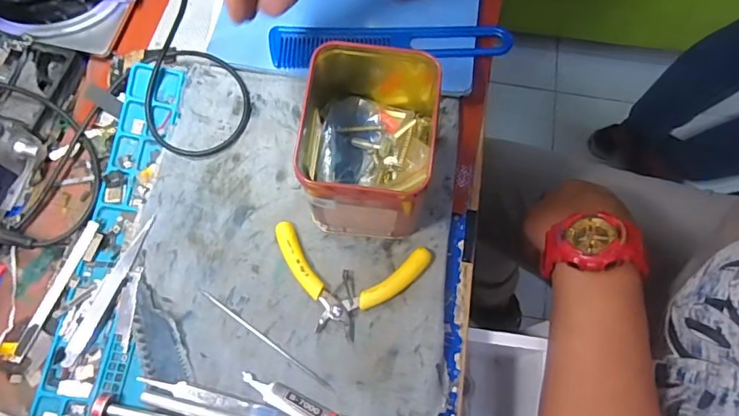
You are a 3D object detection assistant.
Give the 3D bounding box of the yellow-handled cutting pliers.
[{"bbox_3d":[-0.017,0.051,0.333,0.105,0.011,0.065,11,72,2],"label":"yellow-handled cutting pliers"}]

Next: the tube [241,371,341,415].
[{"bbox_3d":[-0.045,0.122,0.306,0.076,0.014,0.013,26,73,6],"label":"tube"}]

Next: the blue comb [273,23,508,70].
[{"bbox_3d":[0.018,-0.129,0.389,0.187,0.008,0.036,0,72,-2],"label":"blue comb"}]

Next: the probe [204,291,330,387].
[{"bbox_3d":[-0.070,0.087,0.326,0.105,0.004,0.004,34,75,9],"label":"probe"}]

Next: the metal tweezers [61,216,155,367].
[{"bbox_3d":[-0.173,0.055,0.330,0.013,0.004,0.104,24,73,6],"label":"metal tweezers"}]

